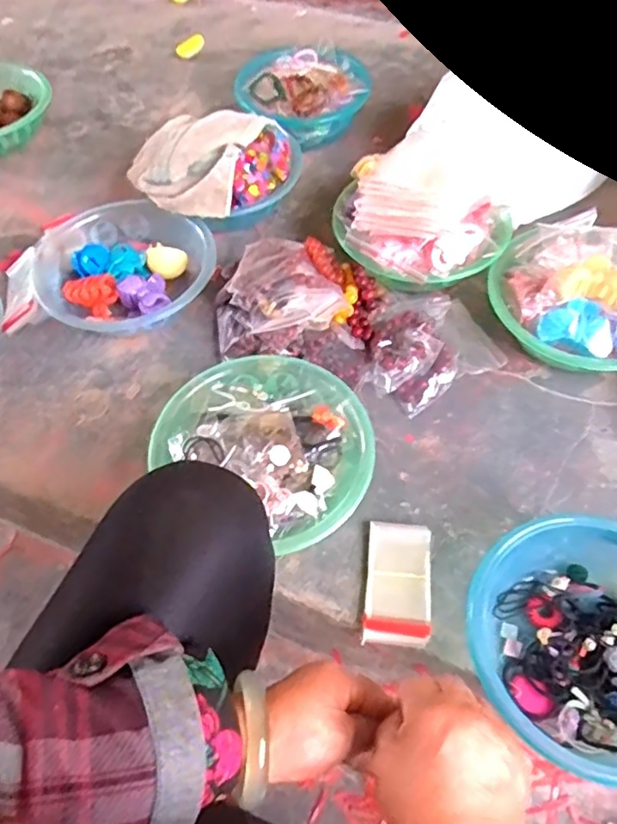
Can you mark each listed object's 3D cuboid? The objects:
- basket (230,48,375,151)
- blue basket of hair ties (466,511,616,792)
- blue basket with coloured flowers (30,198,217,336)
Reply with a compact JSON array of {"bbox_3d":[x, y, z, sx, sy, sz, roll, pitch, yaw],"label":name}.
[{"bbox_3d":[-0.004,-0.538,1.062,0.220,0.090,0.176,-35,62,-19],"label":"basket"},{"bbox_3d":[0.268,0.200,0.589,0.219,0.076,0.210,-1,57,2],"label":"blue basket of hair ties"},{"bbox_3d":[-0.251,-0.195,0.863,0.228,0.078,0.224,-1,57,2],"label":"blue basket with coloured flowers"}]

